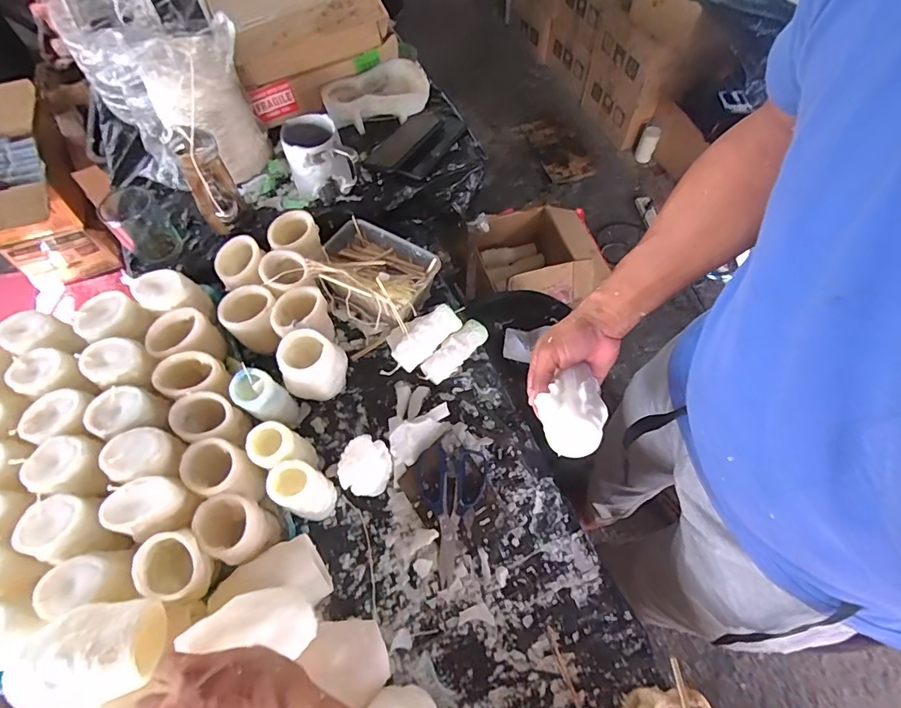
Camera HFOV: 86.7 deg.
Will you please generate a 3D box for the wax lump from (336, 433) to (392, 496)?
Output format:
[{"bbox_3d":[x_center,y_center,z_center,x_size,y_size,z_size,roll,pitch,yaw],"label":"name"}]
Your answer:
[{"bbox_3d":[-0.100,0.137,0.578,0.051,0.075,0.065,11,63,7],"label":"wax lump"}]

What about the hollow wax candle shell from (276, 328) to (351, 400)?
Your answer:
[{"bbox_3d":[-0.176,0.018,0.627,0.075,0.092,0.062,-4,63,-1],"label":"hollow wax candle shell"}]

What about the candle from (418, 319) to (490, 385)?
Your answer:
[{"bbox_3d":[0.006,-0.003,0.670,0.033,0.030,0.110,41,70,19],"label":"candle"}]

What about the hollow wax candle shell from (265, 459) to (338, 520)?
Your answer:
[{"bbox_3d":[-0.171,0.165,0.565,0.061,0.105,0.049,21,65,11],"label":"hollow wax candle shell"}]

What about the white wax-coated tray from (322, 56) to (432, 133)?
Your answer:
[{"bbox_3d":[-0.132,-0.463,0.841,0.186,0.039,0.104,-22,65,-10],"label":"white wax-coated tray"}]

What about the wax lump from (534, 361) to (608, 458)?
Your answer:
[{"bbox_3d":[0.133,0.057,0.503,0.073,0.039,0.088,-17,64,-8],"label":"wax lump"}]

